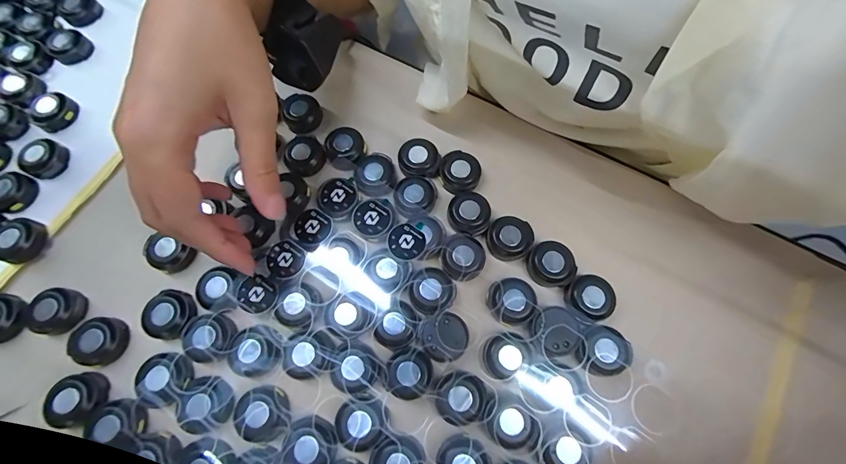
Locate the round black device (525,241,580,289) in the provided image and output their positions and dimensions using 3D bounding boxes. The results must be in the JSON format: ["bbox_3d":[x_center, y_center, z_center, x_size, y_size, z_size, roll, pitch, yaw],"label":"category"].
[{"bbox_3d":[0.084,0.022,0.242,0.027,0.012,0.030,-43,75,-12],"label":"round black device"}]

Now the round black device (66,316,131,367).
[{"bbox_3d":[-0.205,0.069,0.232,0.029,0.013,0.029,0,71,1],"label":"round black device"}]

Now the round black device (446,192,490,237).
[{"bbox_3d":[0.032,-0.011,0.253,0.027,0.012,0.029,0,71,1],"label":"round black device"}]

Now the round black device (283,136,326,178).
[{"bbox_3d":[-0.086,-0.055,0.267,0.025,0.013,0.027,0,71,1],"label":"round black device"}]

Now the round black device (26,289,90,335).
[{"bbox_3d":[-0.237,0.051,0.236,0.031,0.012,0.028,3,71,2],"label":"round black device"}]

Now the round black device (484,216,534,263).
[{"bbox_3d":[0.058,0.005,0.248,0.028,0.015,0.026,0,71,1],"label":"round black device"}]

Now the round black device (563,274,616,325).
[{"bbox_3d":[0.105,0.043,0.233,0.028,0.011,0.029,0,71,1],"label":"round black device"}]

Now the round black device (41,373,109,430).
[{"bbox_3d":[-0.207,0.101,0.218,0.031,0.010,0.028,-17,71,-5],"label":"round black device"}]

